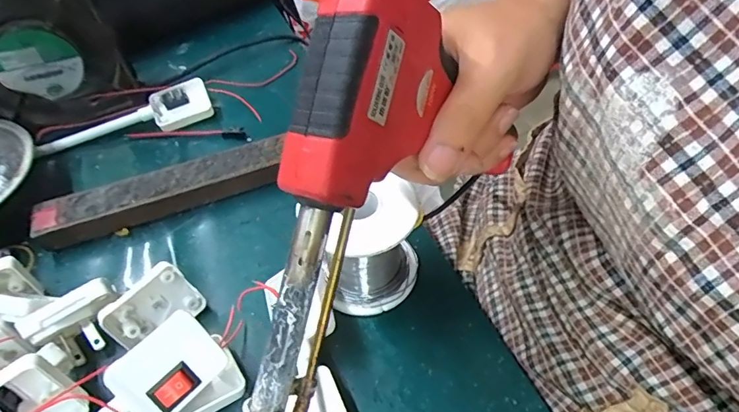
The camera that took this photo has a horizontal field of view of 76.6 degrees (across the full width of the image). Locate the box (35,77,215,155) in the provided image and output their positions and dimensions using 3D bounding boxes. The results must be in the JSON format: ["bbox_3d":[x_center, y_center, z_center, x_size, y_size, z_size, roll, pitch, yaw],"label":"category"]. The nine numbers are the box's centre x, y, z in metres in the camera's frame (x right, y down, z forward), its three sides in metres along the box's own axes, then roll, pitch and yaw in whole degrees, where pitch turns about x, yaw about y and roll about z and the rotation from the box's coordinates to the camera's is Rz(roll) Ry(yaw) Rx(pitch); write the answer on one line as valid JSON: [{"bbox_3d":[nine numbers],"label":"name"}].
[{"bbox_3d":[-0.205,-0.070,0.395,0.140,0.014,0.038,-24,79,-11],"label":"box"}]

